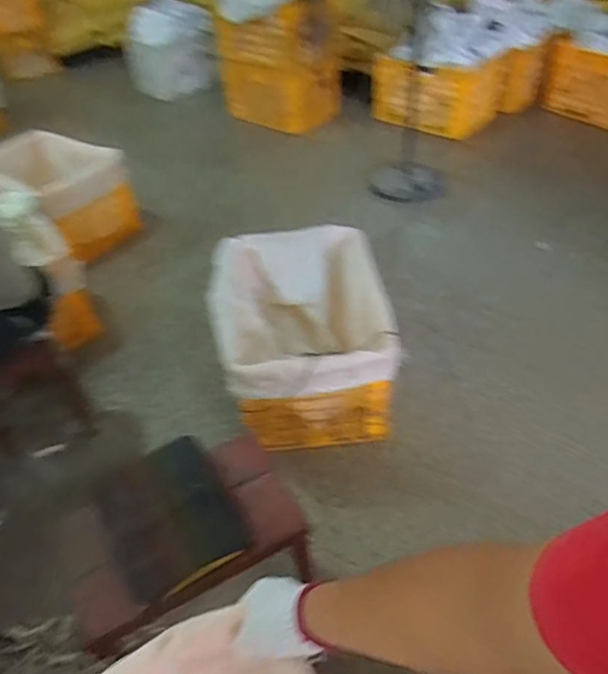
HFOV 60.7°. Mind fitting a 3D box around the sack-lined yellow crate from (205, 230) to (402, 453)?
[{"bbox_3d":[0.007,-0.034,1.754,0.550,0.393,0.663,-5,44,0],"label":"sack-lined yellow crate"}]

